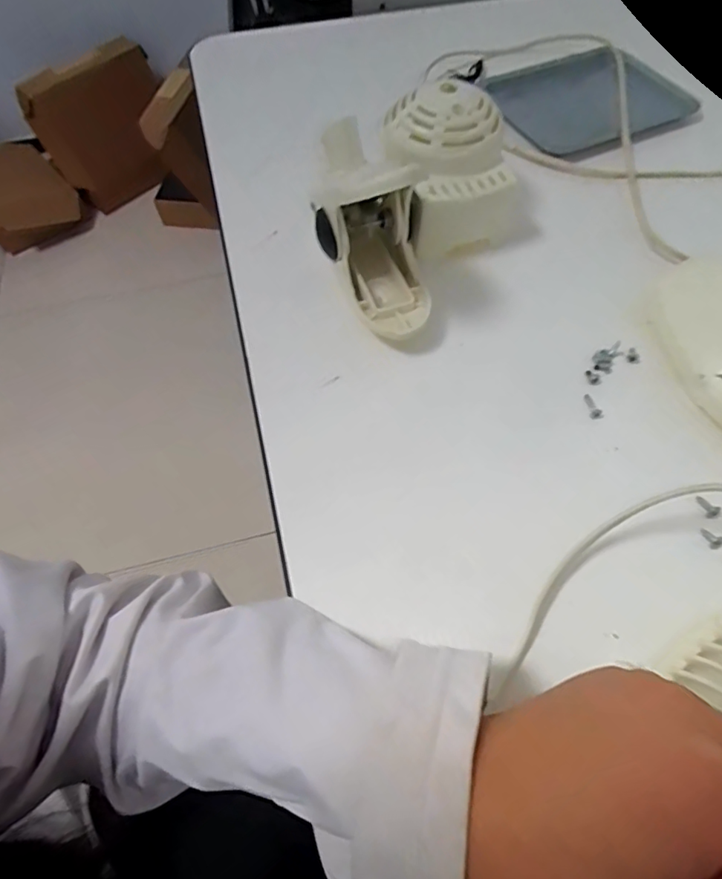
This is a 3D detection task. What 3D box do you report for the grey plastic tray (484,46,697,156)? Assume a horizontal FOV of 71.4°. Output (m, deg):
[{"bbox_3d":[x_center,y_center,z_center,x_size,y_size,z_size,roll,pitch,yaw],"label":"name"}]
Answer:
[{"bbox_3d":[0.203,-0.317,0.459,0.151,0.017,0.132,-24,63,-12],"label":"grey plastic tray"}]

